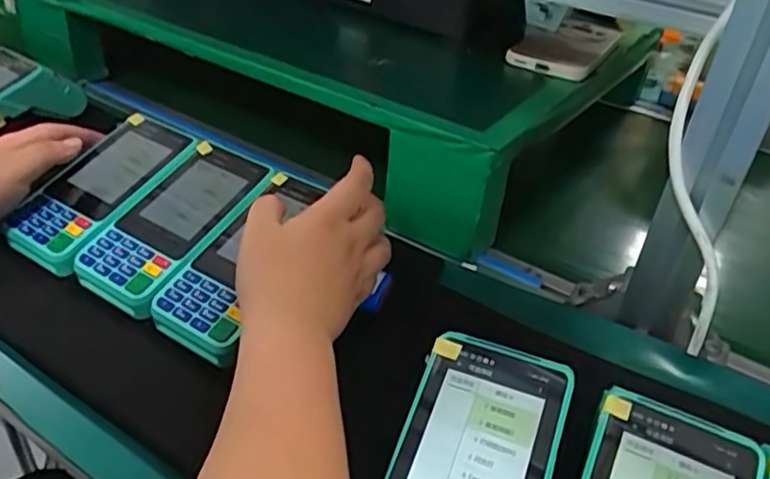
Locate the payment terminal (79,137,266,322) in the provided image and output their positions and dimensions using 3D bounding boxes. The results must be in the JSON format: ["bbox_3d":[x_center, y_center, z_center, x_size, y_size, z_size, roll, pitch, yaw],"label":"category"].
[{"bbox_3d":[-0.149,-0.012,0.478,0.081,0.058,0.144,19,37,19],"label":"payment terminal"}]

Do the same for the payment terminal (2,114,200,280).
[{"bbox_3d":[-0.217,-0.040,0.499,0.070,0.016,0.142,21,56,21],"label":"payment terminal"}]

